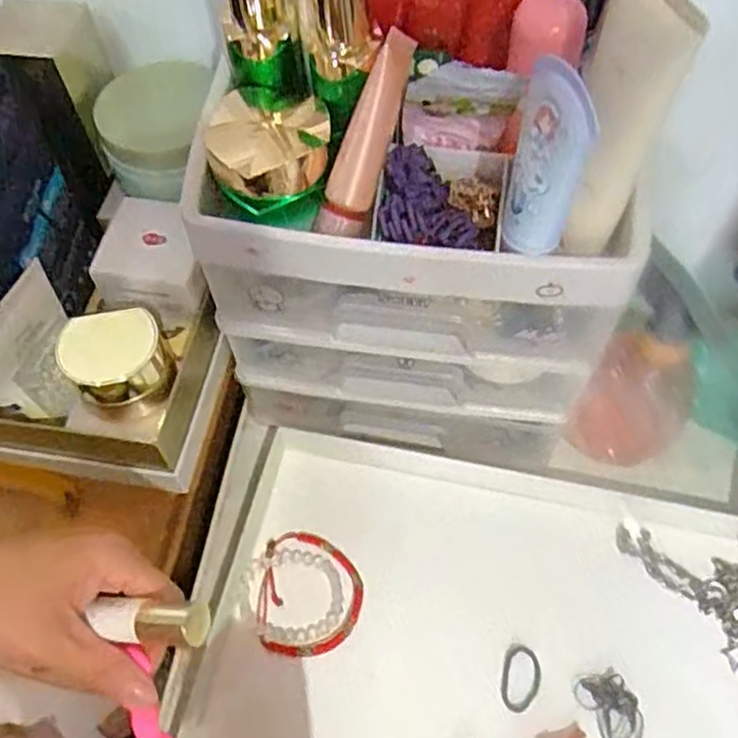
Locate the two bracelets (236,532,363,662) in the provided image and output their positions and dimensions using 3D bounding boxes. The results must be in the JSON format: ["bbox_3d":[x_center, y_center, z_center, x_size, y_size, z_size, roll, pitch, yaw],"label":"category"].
[{"bbox_3d":[-0.046,0.153,0.481,0.077,0.004,0.080,-36,65,-17],"label":"two bracelets"}]

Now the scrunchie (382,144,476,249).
[{"bbox_3d":[0.031,-0.084,0.354,0.047,0.027,0.046,-1,60,1],"label":"scrunchie"}]

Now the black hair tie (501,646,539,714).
[{"bbox_3d":[0.096,0.198,0.450,0.022,0.005,0.039,13,61,9],"label":"black hair tie"}]

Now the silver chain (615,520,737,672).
[{"bbox_3d":[0.225,0.142,0.483,0.052,0.008,0.110,-34,65,-17],"label":"silver chain"}]

